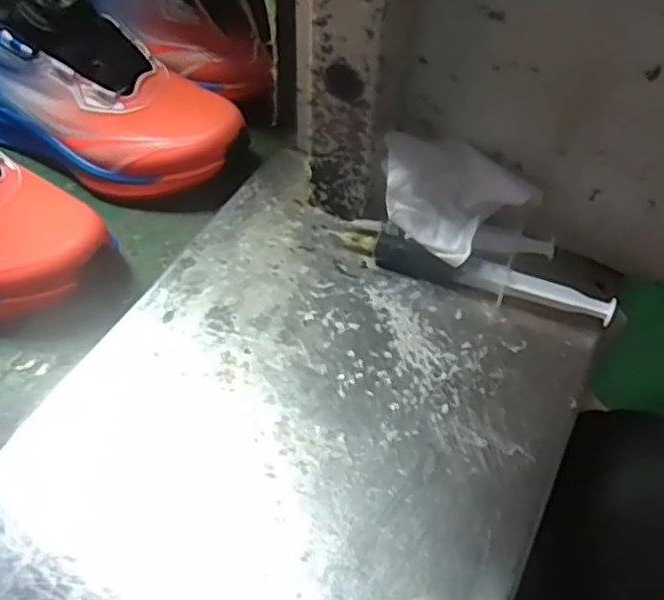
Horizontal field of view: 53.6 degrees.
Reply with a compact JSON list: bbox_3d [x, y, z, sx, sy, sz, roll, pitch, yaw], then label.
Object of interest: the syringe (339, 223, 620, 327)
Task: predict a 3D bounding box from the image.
[{"bbox_3d":[0.080,-0.016,0.373,0.154,0.023,0.021,24,56,13],"label":"syringe"}]

